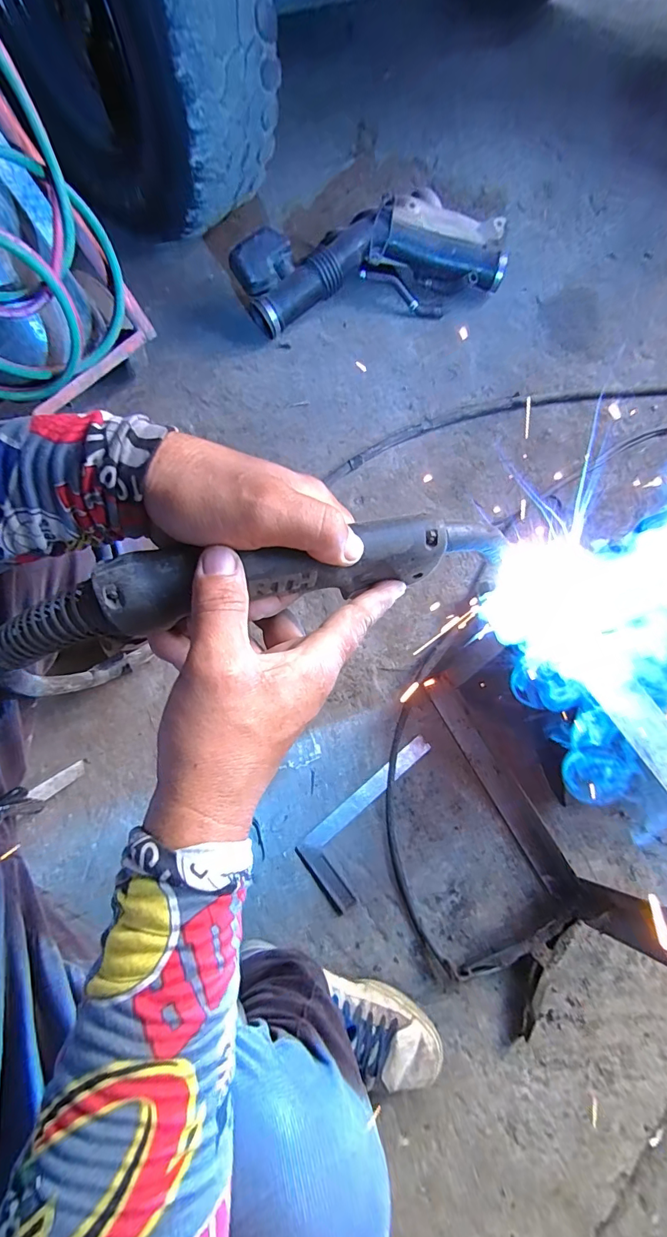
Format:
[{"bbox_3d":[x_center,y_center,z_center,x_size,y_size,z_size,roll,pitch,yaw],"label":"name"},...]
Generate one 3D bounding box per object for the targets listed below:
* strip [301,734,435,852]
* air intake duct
[{"bbox_3d":[0.051,0.267,0.685,0.240,0.004,0.031,-38,75,-12],"label":"strip"},{"bbox_3d":[0.083,-0.796,0.993,0.597,0.122,0.265,-13,72,-4],"label":"air intake duct"}]

